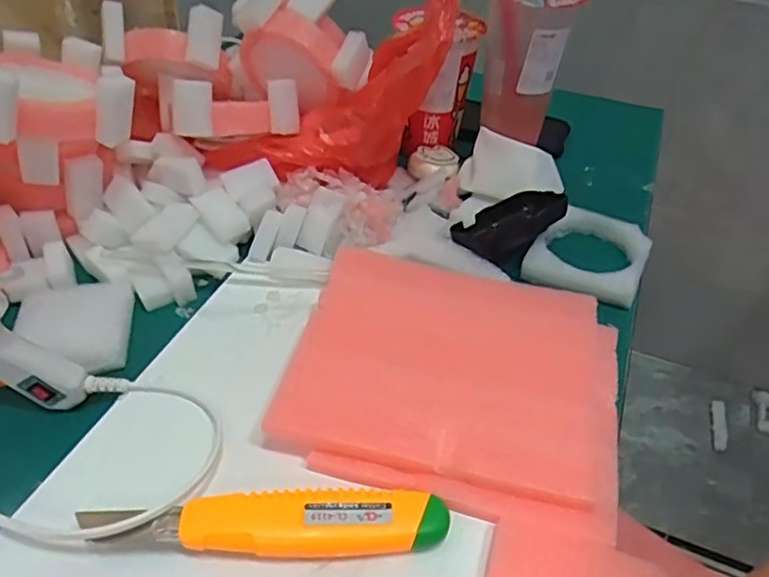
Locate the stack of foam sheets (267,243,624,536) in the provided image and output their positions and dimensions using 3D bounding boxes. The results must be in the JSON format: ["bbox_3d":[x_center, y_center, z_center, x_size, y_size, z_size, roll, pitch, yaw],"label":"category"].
[{"bbox_3d":[0.048,0.056,0.418,0.208,0.030,0.184,13,42,10],"label":"stack of foam sheets"}]

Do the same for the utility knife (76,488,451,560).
[{"bbox_3d":[-0.060,0.128,0.333,0.185,0.022,0.032,-1,42,-5],"label":"utility knife"}]

